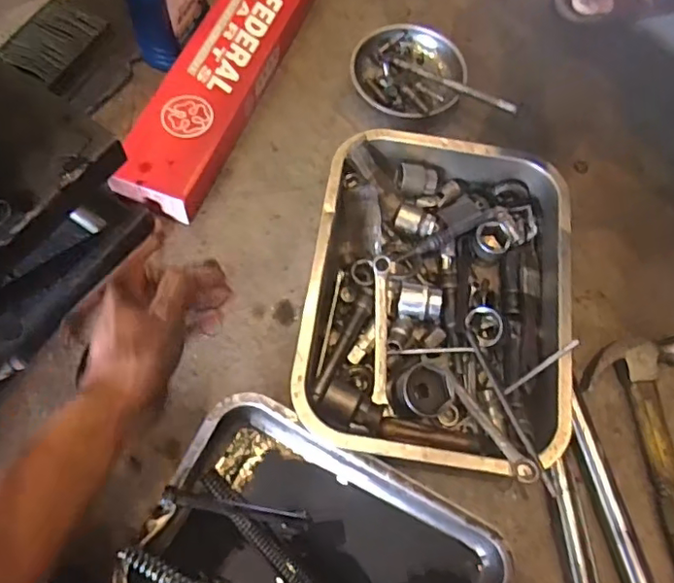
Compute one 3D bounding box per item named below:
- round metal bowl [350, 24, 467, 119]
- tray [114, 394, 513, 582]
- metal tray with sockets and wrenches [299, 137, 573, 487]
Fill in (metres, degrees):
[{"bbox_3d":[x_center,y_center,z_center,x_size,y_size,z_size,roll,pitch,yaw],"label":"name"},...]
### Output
[{"bbox_3d":[0.090,-0.278,0.756,0.143,0.050,0.135,1,66,-3],"label":"round metal bowl"},{"bbox_3d":[-0.019,0.244,0.515,0.290,0.059,0.207,26,67,8],"label":"tray"},{"bbox_3d":[0.107,0.003,0.619,0.268,0.075,0.357,10,66,1],"label":"metal tray with sockets and wrenches"}]

